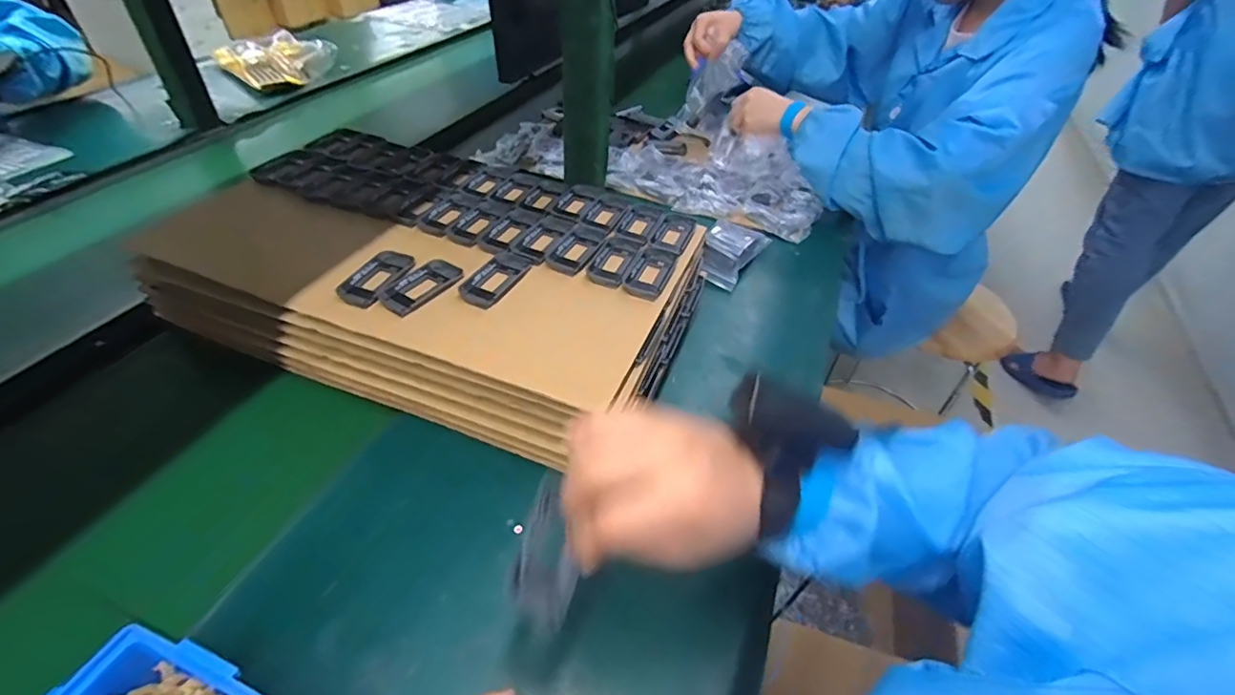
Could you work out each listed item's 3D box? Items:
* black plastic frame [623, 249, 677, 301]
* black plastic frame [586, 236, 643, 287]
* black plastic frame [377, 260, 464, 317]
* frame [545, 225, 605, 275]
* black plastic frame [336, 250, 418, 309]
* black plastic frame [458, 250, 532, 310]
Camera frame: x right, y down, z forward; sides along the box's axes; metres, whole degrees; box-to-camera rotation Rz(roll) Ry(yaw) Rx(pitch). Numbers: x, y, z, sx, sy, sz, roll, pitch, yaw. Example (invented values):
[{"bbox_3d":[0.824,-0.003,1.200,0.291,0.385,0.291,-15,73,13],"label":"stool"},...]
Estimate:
[{"bbox_3d":[0.031,-0.073,0.533,0.039,0.005,0.075,18,46,11],"label":"black plastic frame"},{"bbox_3d":[-0.004,-0.087,0.541,0.038,0.005,0.075,17,46,10],"label":"black plastic frame"},{"bbox_3d":[-0.182,-0.057,0.500,0.045,0.004,0.077,26,48,19],"label":"black plastic frame"},{"bbox_3d":[-0.041,-0.101,0.553,0.042,0.005,0.076,20,47,14],"label":"frame"},{"bbox_3d":[-0.226,-0.066,0.506,0.043,0.005,0.078,15,46,9],"label":"black plastic frame"},{"bbox_3d":[-0.116,-0.067,0.512,0.039,0.007,0.080,22,47,15],"label":"black plastic frame"}]

